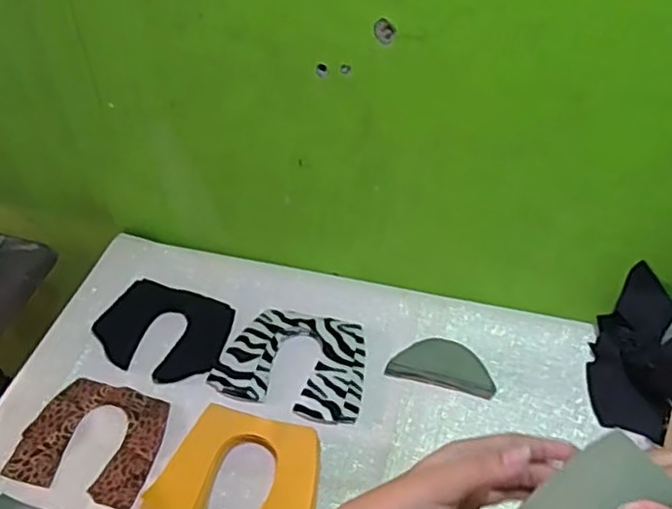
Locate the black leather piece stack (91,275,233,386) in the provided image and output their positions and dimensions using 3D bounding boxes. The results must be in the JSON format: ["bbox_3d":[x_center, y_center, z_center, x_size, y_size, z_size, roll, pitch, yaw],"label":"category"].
[{"bbox_3d":[-0.201,0.089,0.792,0.153,0.007,0.118,18,53,15],"label":"black leather piece stack"}]

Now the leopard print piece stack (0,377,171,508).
[{"bbox_3d":[-0.251,0.188,0.696,0.136,0.013,0.121,10,46,11],"label":"leopard print piece stack"}]

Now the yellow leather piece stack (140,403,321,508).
[{"bbox_3d":[-0.093,0.217,0.651,0.154,0.026,0.122,12,47,13],"label":"yellow leather piece stack"}]

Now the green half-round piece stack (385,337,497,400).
[{"bbox_3d":[0.120,0.122,0.749,0.114,0.016,0.055,11,46,12],"label":"green half-round piece stack"}]

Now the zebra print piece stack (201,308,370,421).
[{"bbox_3d":[-0.048,0.119,0.754,0.164,0.006,0.129,9,46,10],"label":"zebra print piece stack"}]

